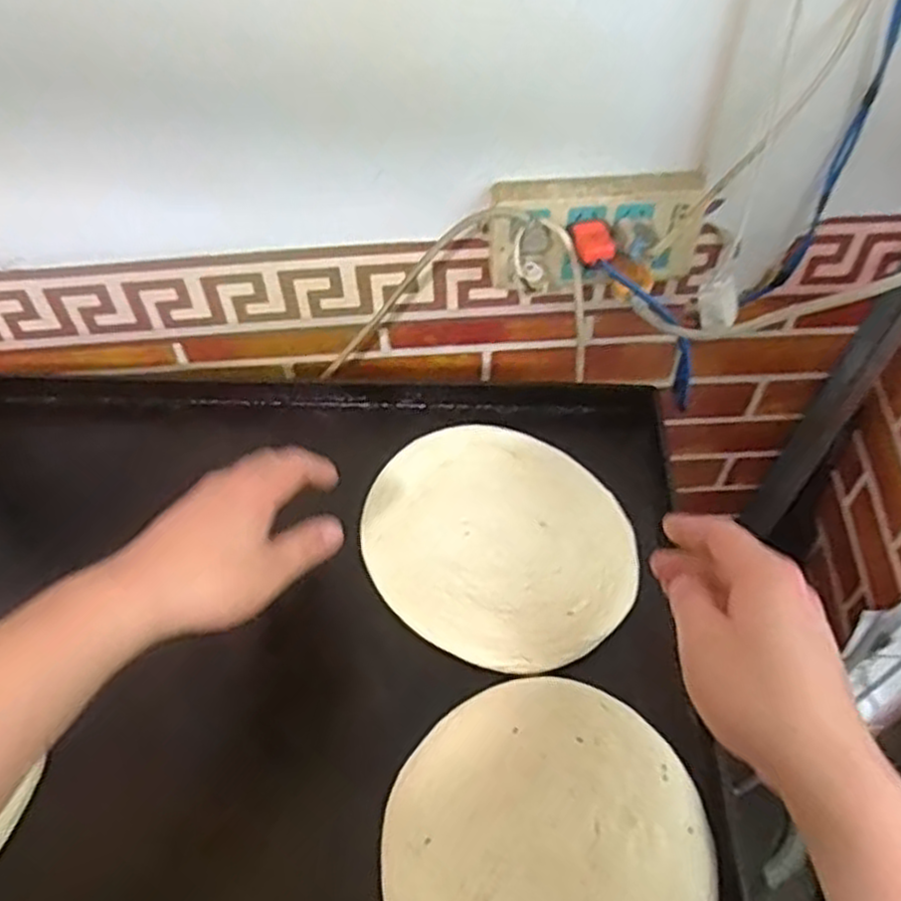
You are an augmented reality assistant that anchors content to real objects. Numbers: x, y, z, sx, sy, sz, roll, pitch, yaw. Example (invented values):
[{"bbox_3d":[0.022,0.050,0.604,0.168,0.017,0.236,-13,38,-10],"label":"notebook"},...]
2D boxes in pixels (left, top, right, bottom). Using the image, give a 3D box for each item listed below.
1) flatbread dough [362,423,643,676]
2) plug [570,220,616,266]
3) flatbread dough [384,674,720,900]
[{"bbox_3d":[0.035,0.067,0.600,0.185,0.012,0.222,-32,56,-23],"label":"flatbread dough"},{"bbox_3d":[0.124,-0.180,0.664,0.034,0.018,0.040,-4,50,-2],"label":"plug"},{"bbox_3d":[0.057,0.233,0.453,0.181,0.012,0.196,0,50,1],"label":"flatbread dough"}]

